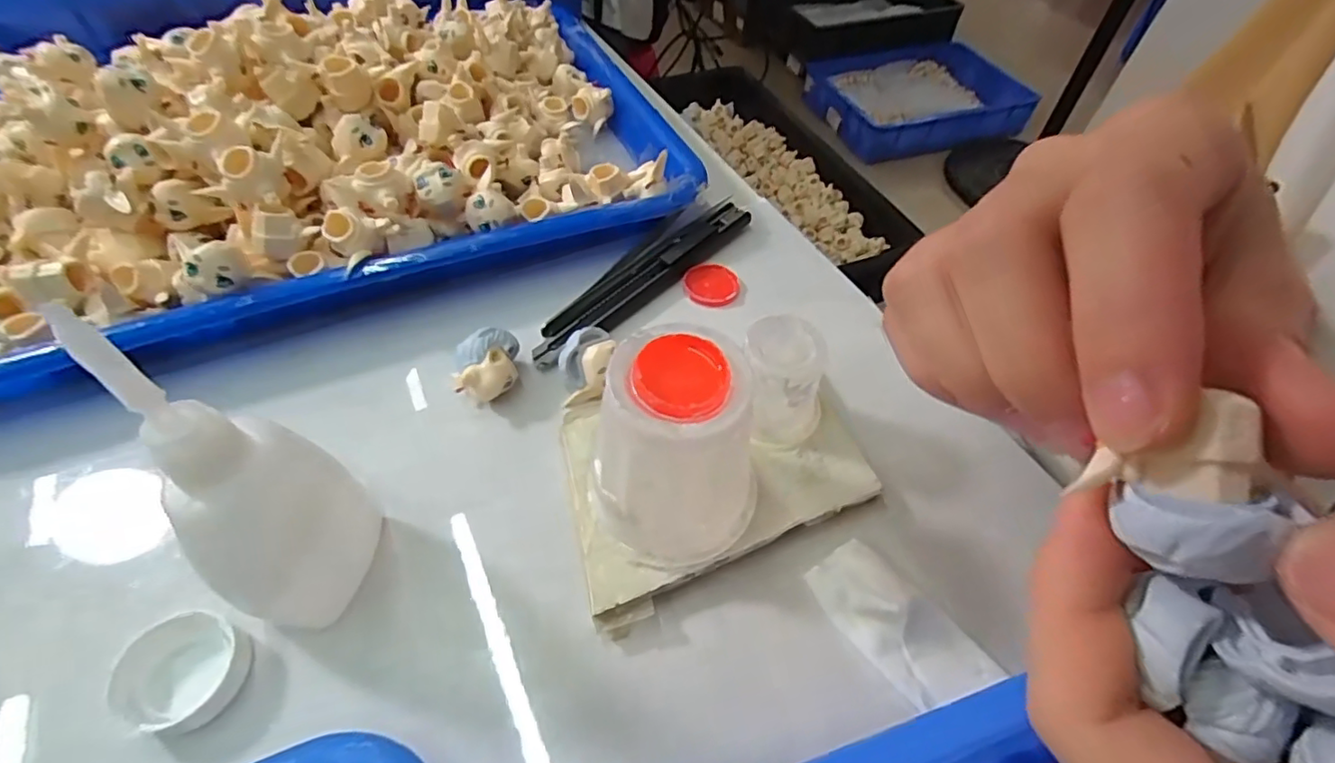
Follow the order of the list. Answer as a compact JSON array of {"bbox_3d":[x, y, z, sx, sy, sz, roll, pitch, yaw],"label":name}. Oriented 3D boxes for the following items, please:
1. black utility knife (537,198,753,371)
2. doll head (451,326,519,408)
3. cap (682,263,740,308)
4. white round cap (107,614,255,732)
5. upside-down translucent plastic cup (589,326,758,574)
[{"bbox_3d":[-0.010,-0.049,0.278,0.021,0.010,0.134,38,59,23],"label":"black utility knife"},{"bbox_3d":[-0.069,-0.003,0.231,0.023,0.024,0.025,-7,54,-9],"label":"doll head"},{"bbox_3d":[0.021,-0.046,0.279,0.026,0.004,0.026,2,53,-2],"label":"cap"},{"bbox_3d":[-0.137,0.081,0.167,0.030,0.008,0.029,2,53,-2],"label":"white round cap"},{"bbox_3d":[0.001,0.024,0.180,0.044,0.073,0.045,2,53,-2],"label":"upside-down translucent plastic cup"}]

